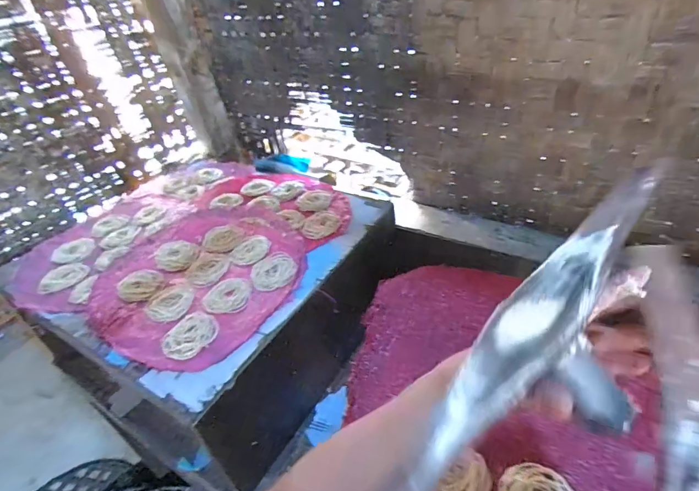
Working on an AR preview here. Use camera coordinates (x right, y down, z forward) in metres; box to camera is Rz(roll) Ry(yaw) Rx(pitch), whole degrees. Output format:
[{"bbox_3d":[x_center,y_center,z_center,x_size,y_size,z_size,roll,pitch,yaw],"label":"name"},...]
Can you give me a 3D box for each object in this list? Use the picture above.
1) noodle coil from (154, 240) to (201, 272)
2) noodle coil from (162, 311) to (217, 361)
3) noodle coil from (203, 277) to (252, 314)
[{"bbox_3d":[-0.317,0.015,0.736,0.071,0.010,0.101,-27,42,-24],"label":"noodle coil"},{"bbox_3d":[-0.229,0.128,0.577,0.070,0.006,0.075,-4,38,3],"label":"noodle coil"},{"bbox_3d":[-0.193,0.079,0.638,0.072,0.005,0.077,-4,38,3],"label":"noodle coil"}]

